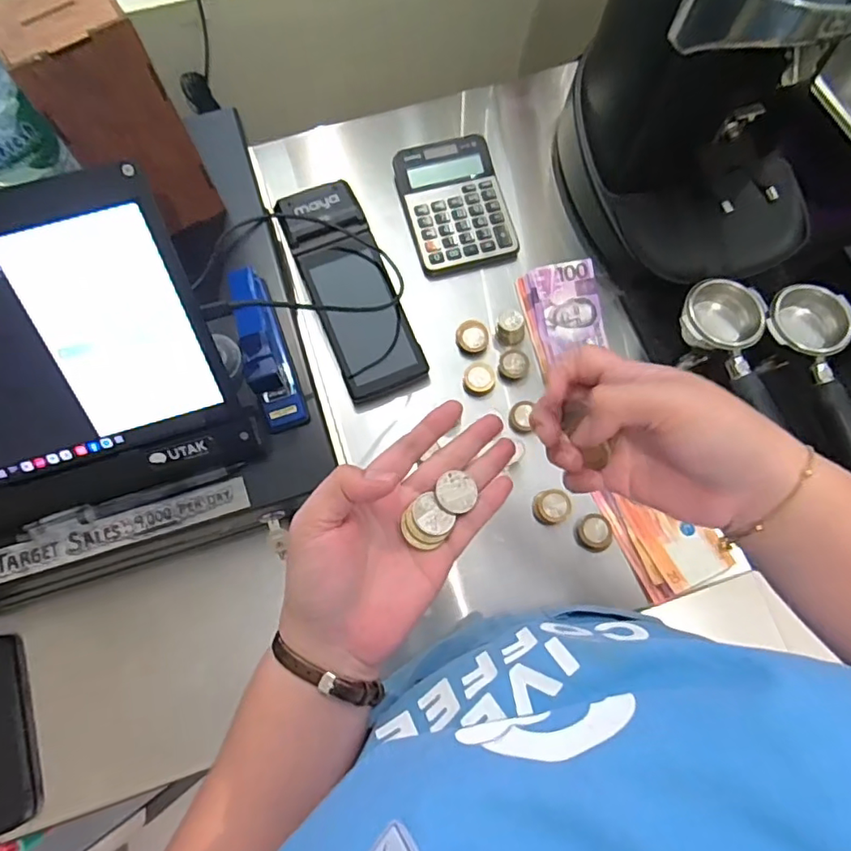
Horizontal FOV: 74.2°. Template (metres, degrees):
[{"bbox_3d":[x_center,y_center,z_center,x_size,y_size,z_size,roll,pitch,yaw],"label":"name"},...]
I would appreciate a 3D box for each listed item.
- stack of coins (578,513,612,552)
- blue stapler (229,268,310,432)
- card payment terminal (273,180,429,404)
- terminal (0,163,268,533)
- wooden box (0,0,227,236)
[{"bbox_3d":[0.152,0.095,0.504,0.029,0.007,0.031,31,76,8],"label":"stack of coins"},{"bbox_3d":[-0.125,-0.065,0.438,0.031,0.057,0.133,-18,75,-5],"label":"blue stapler"},{"bbox_3d":[-0.073,-0.133,0.554,0.083,0.051,0.217,-22,75,-6],"label":"card payment terminal"},{"bbox_3d":[-0.270,-0.033,0.373,0.262,0.143,0.165,-14,75,-4],"label":"terminal"},{"bbox_3d":[-0.222,-0.219,0.405,0.082,0.155,0.071,-28,76,-8],"label":"wooden box"}]

